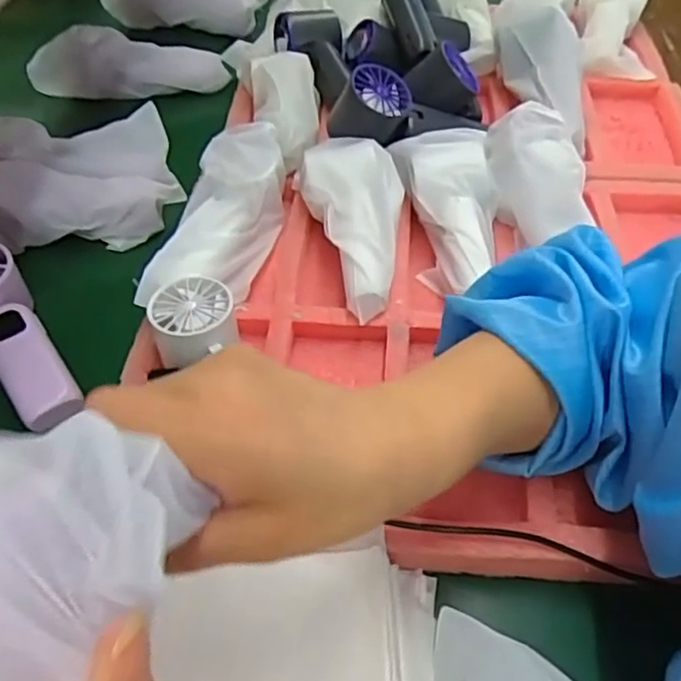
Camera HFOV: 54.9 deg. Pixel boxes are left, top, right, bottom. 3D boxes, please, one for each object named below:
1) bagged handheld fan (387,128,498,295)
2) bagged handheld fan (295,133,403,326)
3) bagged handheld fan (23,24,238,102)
[{"bbox_3d":[0.085,-0.101,0.507,0.071,0.041,0.152,-3,66,-3],"label":"bagged handheld fan"},{"bbox_3d":[0.013,-0.091,0.498,0.076,0.046,0.172,-7,61,-7],"label":"bagged handheld fan"},{"bbox_3d":[-0.222,-0.291,0.685,0.195,0.062,0.035,-6,48,-5],"label":"bagged handheld fan"}]

